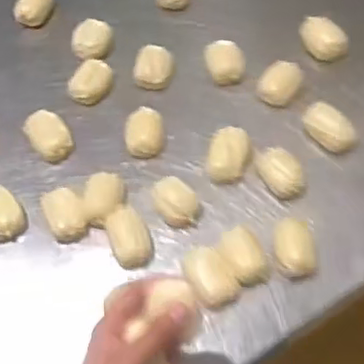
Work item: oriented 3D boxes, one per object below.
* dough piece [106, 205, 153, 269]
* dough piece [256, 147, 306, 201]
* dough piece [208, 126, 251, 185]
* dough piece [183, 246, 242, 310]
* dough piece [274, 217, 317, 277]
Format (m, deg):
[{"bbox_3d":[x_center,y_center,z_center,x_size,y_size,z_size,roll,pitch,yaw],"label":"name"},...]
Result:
[{"bbox_3d":[-0.056,0.059,0.670,0.039,0.024,0.065,-20,63,-9],"label":"dough piece"},{"bbox_3d":[0.111,-0.010,0.699,0.039,0.024,0.060,-32,65,-15],"label":"dough piece"},{"bbox_3d":[0.054,-0.031,0.718,0.045,0.024,0.062,10,62,7],"label":"dough piece"},{"bbox_3d":[0.029,0.097,0.654,0.044,0.023,0.072,-26,64,-12],"label":"dough piece"},{"bbox_3d":[0.119,0.067,0.657,0.046,0.036,0.065,-5,61,-1],"label":"dough piece"}]

